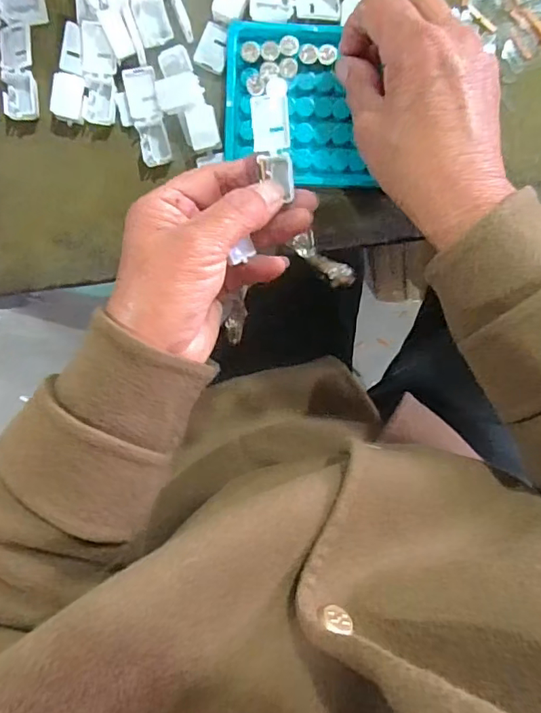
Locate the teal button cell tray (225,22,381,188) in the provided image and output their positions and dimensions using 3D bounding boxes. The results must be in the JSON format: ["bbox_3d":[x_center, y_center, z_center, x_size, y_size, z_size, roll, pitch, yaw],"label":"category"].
[{"bbox_3d":[0.017,-0.153,0.305,0.087,0.006,0.092,2,100,-2],"label":"teal button cell tray"}]

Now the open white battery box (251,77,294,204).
[{"bbox_3d":[0.001,-0.115,0.265,0.020,0.013,0.058,-8,102,0],"label":"open white battery box"}]

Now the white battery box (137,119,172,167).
[{"bbox_3d":[-0.072,-0.133,0.311,0.017,0.006,0.025,-12,100,0],"label":"white battery box"}]

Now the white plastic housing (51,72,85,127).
[{"bbox_3d":[-0.124,-0.158,0.303,0.019,0.009,0.026,11,99,-3],"label":"white plastic housing"}]

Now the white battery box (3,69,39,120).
[{"bbox_3d":[-0.152,-0.159,0.303,0.018,0.008,0.027,-1,100,-1],"label":"white battery box"}]

